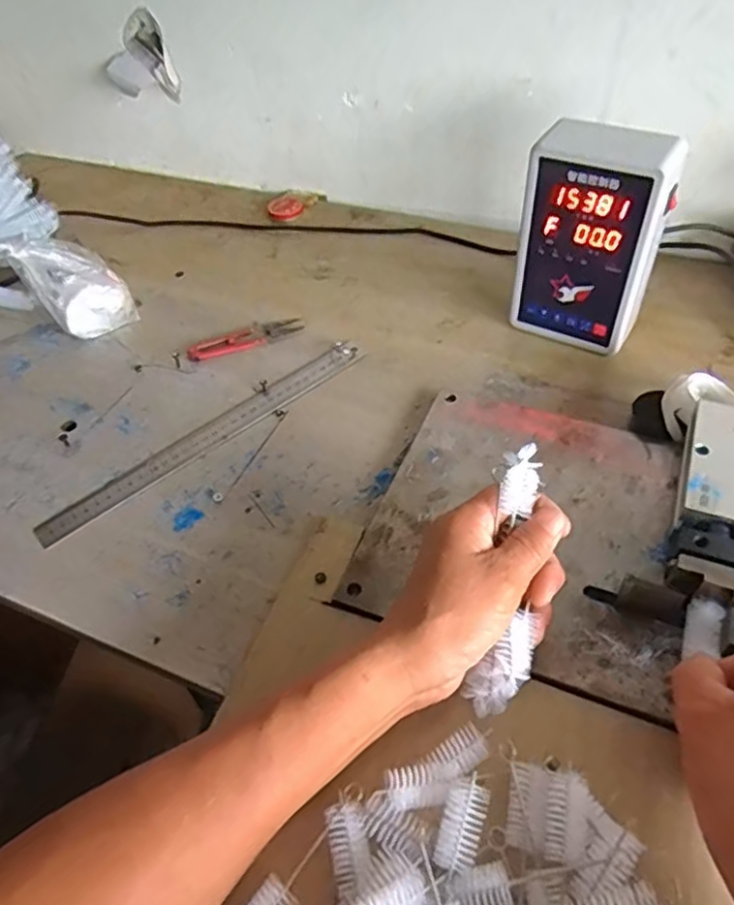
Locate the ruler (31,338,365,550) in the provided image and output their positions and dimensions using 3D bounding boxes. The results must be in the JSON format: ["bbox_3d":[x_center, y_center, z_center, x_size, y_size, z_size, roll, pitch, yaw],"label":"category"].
[{"bbox_3d":[-0.134,-0.016,0.574,0.322,0.004,0.030,-35,60,-24],"label":"ruler"}]

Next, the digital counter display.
[{"bbox_3d":[0.192,-0.177,0.565,0.115,0.188,0.048,16,50,18],"label":"digital counter display"}]

